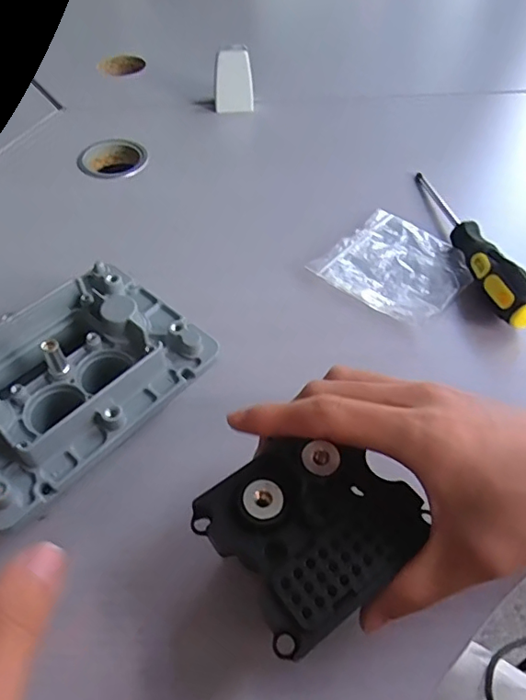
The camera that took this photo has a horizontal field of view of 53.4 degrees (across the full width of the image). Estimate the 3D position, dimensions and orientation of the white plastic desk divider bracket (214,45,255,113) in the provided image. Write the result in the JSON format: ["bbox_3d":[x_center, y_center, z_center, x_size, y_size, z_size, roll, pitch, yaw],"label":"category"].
[{"bbox_3d":[-0.031,-0.285,0.552,0.040,0.057,0.020,-5,51,-4],"label":"white plastic desk divider bracket"}]

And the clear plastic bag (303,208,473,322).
[{"bbox_3d":[0.108,-0.067,0.415,0.098,0.010,0.104,34,59,24],"label":"clear plastic bag"}]

